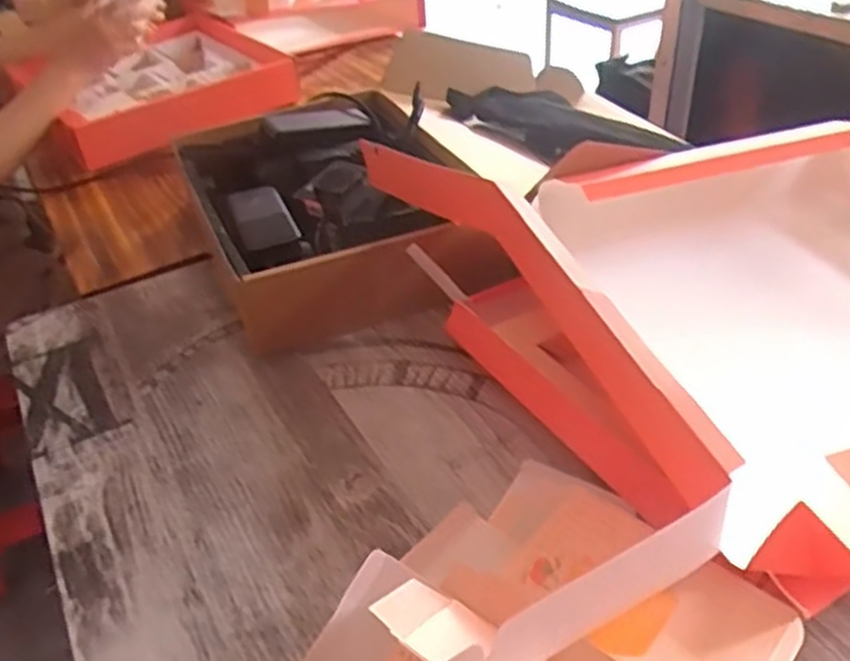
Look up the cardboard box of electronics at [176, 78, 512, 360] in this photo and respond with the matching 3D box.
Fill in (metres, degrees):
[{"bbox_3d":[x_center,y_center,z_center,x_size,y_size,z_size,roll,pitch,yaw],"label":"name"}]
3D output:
[{"bbox_3d":[-0.097,-0.140,0.821,0.261,0.098,0.353,-17,39,-15],"label":"cardboard box of electronics"}]

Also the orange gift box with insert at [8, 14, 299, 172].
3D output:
[{"bbox_3d":[-0.424,-0.388,1.208,0.331,0.082,0.339,-28,42,-27],"label":"orange gift box with insert"}]

